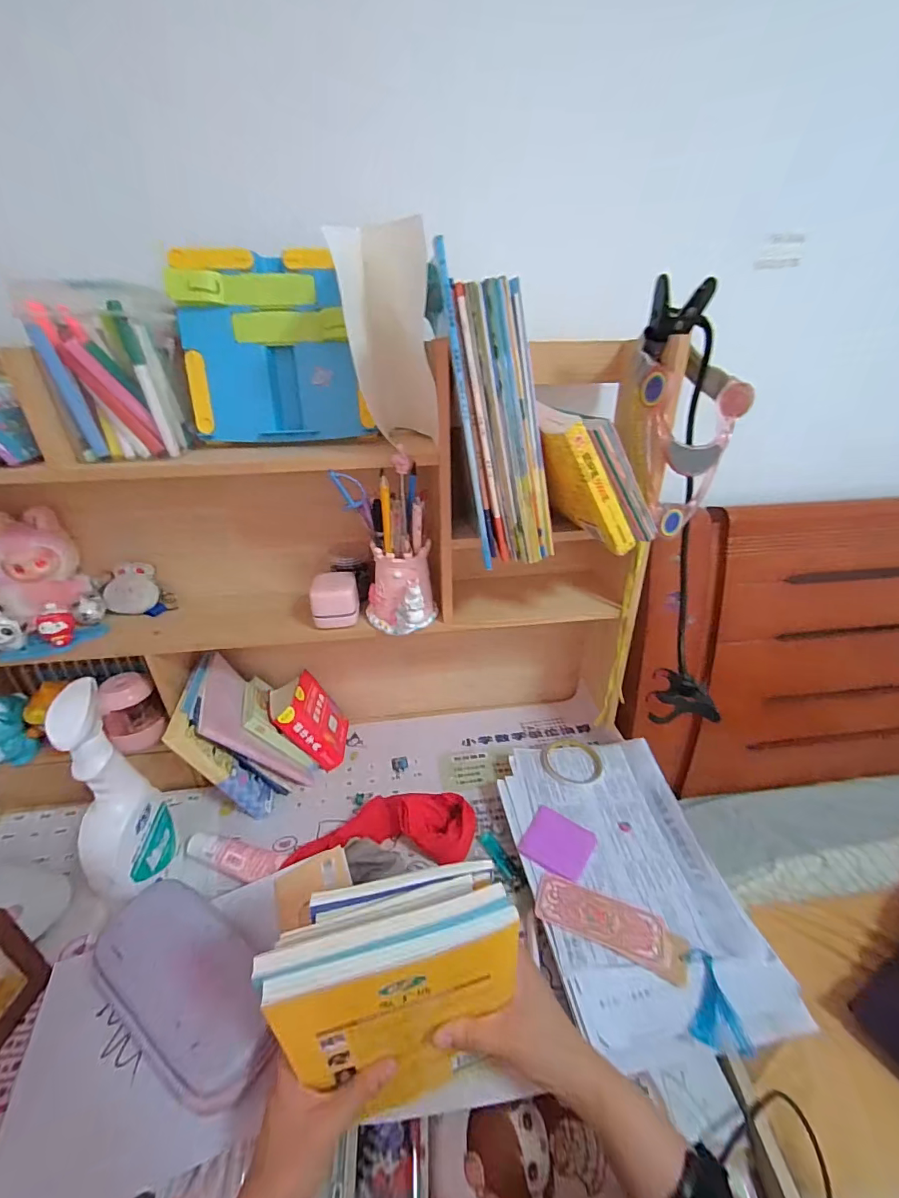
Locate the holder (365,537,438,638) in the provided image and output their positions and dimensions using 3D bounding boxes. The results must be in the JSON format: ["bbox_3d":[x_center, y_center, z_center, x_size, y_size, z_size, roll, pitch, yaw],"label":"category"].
[{"bbox_3d":[-0.062,-0.010,0.567,0.088,0.104,0.073,-4,27,-5],"label":"holder"}]

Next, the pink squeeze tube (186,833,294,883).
[{"bbox_3d":[-0.273,0.326,0.567,0.123,0.021,0.045,4,28,9],"label":"pink squeeze tube"}]

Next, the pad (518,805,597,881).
[{"bbox_3d":[0.139,0.310,0.572,0.079,0.007,0.077,16,32,30],"label":"pad"}]

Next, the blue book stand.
[{"bbox_3d":[-0.202,-0.288,0.518,0.191,0.185,0.044,-4,27,-6],"label":"blue book stand"}]

